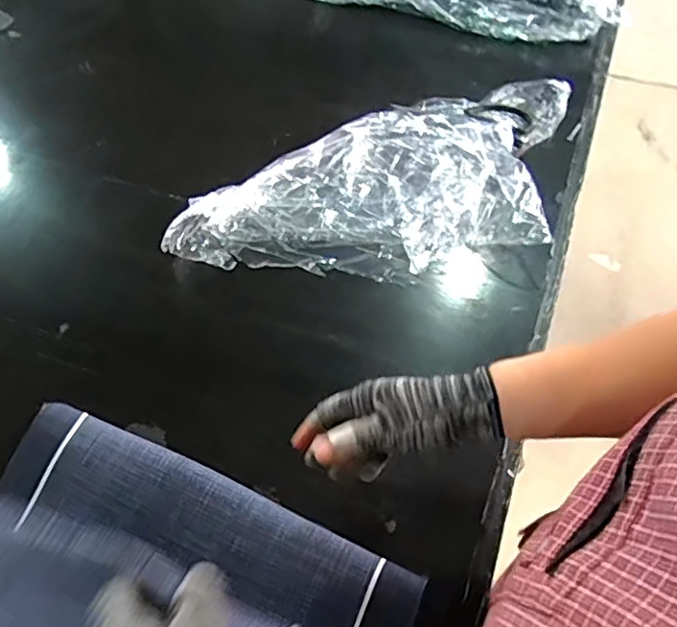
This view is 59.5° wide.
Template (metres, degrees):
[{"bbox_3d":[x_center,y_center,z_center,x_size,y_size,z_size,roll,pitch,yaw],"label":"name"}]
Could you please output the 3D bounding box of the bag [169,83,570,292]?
[{"bbox_3d":[0.060,-0.197,0.831,0.563,0.121,0.277,-6,59,-4],"label":"bag"}]

